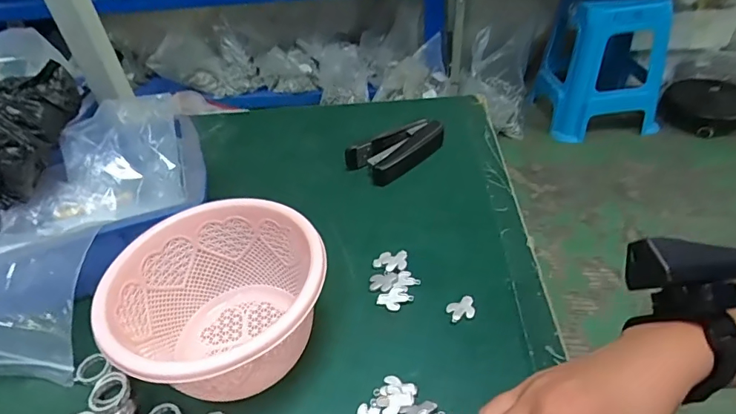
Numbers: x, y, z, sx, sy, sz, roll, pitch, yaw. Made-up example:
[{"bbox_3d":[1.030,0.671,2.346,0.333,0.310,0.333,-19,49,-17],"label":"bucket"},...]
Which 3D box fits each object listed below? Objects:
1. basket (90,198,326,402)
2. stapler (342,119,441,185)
[{"bbox_3d":[-0.103,0.074,0.339,0.139,0.089,0.141,-3,40,3],"label":"basket"},{"bbox_3d":[0.035,-0.066,0.543,0.115,0.033,0.055,-32,47,-27],"label":"stapler"}]

